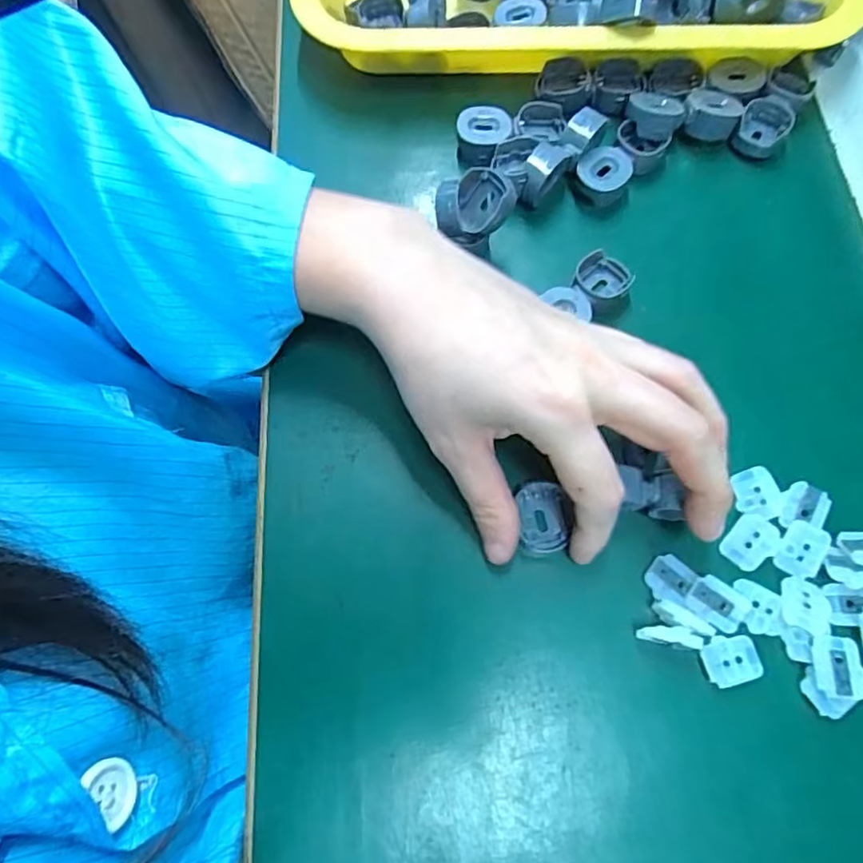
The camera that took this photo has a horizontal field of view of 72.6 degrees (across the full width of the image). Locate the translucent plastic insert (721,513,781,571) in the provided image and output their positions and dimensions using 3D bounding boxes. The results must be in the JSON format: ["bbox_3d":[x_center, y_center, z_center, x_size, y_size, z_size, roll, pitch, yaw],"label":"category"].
[{"bbox_3d":[0.132,0.045,0.242,0.017,0.006,0.022,37,74,13],"label":"translucent plastic insert"}]

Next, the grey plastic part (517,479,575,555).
[{"bbox_3d":[0.046,0.036,0.245,0.018,0.009,0.029,-5,70,-1],"label":"grey plastic part"}]

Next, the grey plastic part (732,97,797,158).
[{"bbox_3d":[0.176,-0.160,0.312,0.025,0.017,0.031,32,73,12],"label":"grey plastic part"}]

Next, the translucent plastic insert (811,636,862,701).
[{"bbox_3d":[0.153,0.088,0.219,0.018,0.004,0.022,0,69,6],"label":"translucent plastic insert"}]

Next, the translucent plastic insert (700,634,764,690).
[{"bbox_3d":[0.116,0.088,0.226,0.022,0.004,0.017,-14,70,-5],"label":"translucent plastic insert"}]

